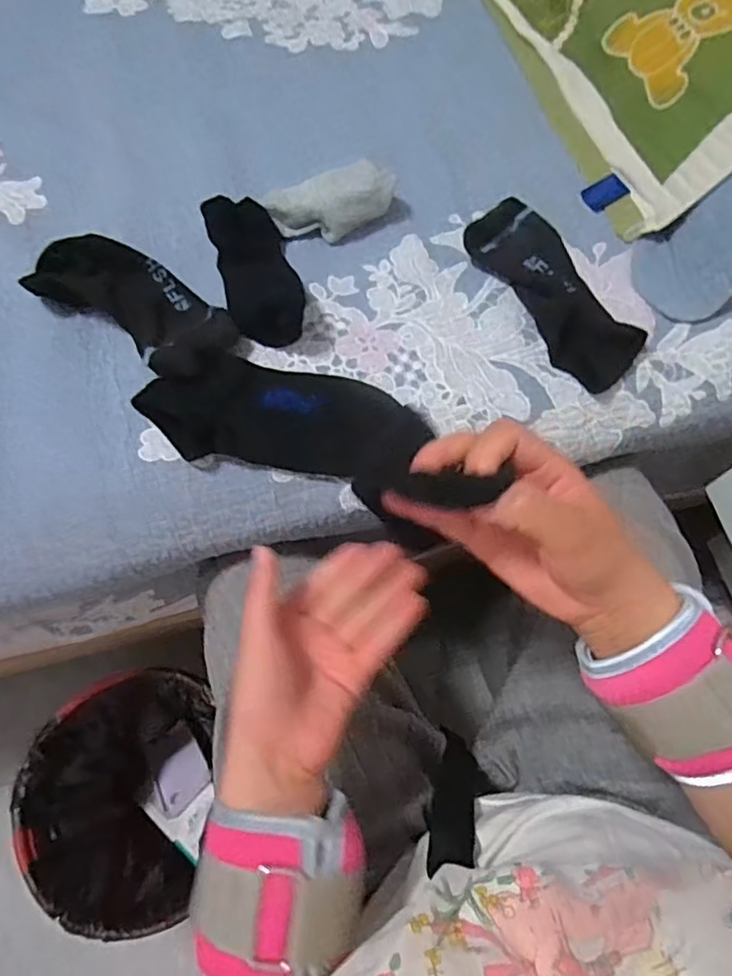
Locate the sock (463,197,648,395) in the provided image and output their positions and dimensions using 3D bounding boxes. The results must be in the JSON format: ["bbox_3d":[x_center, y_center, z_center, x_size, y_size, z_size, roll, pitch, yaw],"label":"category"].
[{"bbox_3d":[0.157,-0.165,0.507,0.070,0.028,0.180,-30,73,-11],"label":"sock"}]

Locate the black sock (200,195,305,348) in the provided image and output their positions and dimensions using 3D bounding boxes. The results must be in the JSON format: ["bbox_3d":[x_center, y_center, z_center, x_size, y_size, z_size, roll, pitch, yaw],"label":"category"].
[{"bbox_3d":[-0.092,-0.184,0.511,0.060,0.031,0.136,-16,71,-6],"label":"black sock"}]

